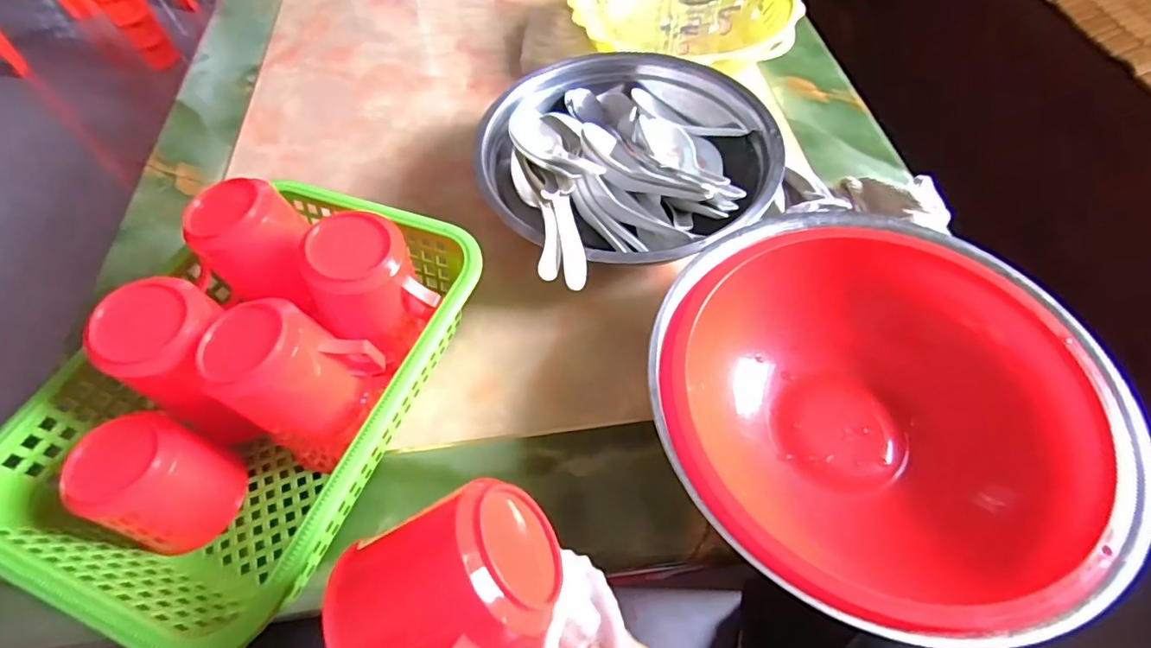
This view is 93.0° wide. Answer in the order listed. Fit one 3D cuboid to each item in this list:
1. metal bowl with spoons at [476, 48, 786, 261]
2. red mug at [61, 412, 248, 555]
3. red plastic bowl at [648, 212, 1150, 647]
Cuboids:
[{"bbox_3d":[0.046,-0.142,0.497,0.247,0.073,0.247,-1,57,2],"label":"metal bowl with spoons"},{"bbox_3d":[-0.258,0.100,0.340,0.063,0.080,0.070,14,59,11],"label":"red mug"},{"bbox_3d":[0.178,0.051,0.363,0.250,0.080,0.268,-1,57,2],"label":"red plastic bowl"}]

